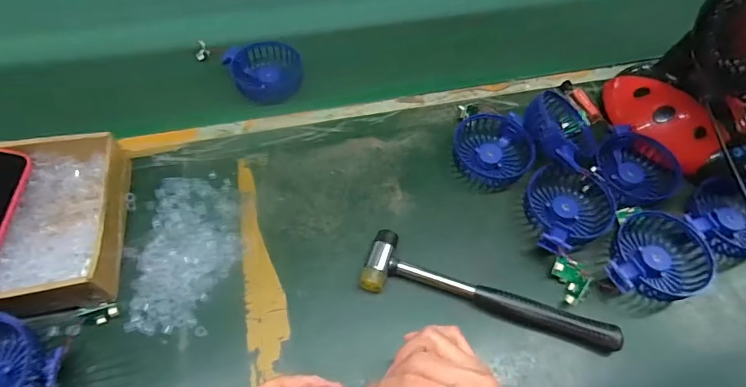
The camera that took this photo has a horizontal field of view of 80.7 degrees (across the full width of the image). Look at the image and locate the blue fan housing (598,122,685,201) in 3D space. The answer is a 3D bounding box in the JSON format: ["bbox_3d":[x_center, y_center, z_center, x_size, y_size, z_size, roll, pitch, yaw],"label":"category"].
[{"bbox_3d":[0.308,-0.035,0.505,0.080,0.034,0.091,-16,59,-12],"label":"blue fan housing"}]

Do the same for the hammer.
[{"bbox_3d":[0.111,0.096,0.428,0.240,0.025,0.060,14,57,7],"label":"hammer"}]

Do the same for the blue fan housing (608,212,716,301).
[{"bbox_3d":[0.288,0.069,0.456,0.109,0.036,0.093,-19,59,-14],"label":"blue fan housing"}]

